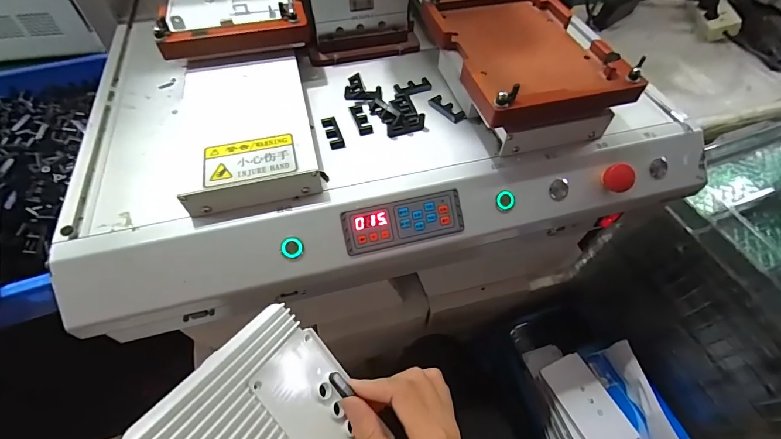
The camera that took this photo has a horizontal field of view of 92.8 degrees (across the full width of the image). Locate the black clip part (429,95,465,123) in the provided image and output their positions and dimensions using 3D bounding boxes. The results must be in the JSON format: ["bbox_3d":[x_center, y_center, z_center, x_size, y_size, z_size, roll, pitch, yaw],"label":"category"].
[{"bbox_3d":[0.063,-0.126,0.422,0.020,0.005,0.045,-34,62,-22],"label":"black clip part"}]

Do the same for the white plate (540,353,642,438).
[{"bbox_3d":[0.300,0.280,0.561,0.075,0.012,0.140,-20,57,-14],"label":"white plate"}]

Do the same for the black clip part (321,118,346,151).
[{"bbox_3d":[-0.060,-0.092,0.392,0.016,0.006,0.043,-15,56,-11],"label":"black clip part"}]

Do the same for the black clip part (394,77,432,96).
[{"bbox_3d":[0.028,-0.159,0.443,0.043,0.004,0.024,-19,57,-14],"label":"black clip part"}]

